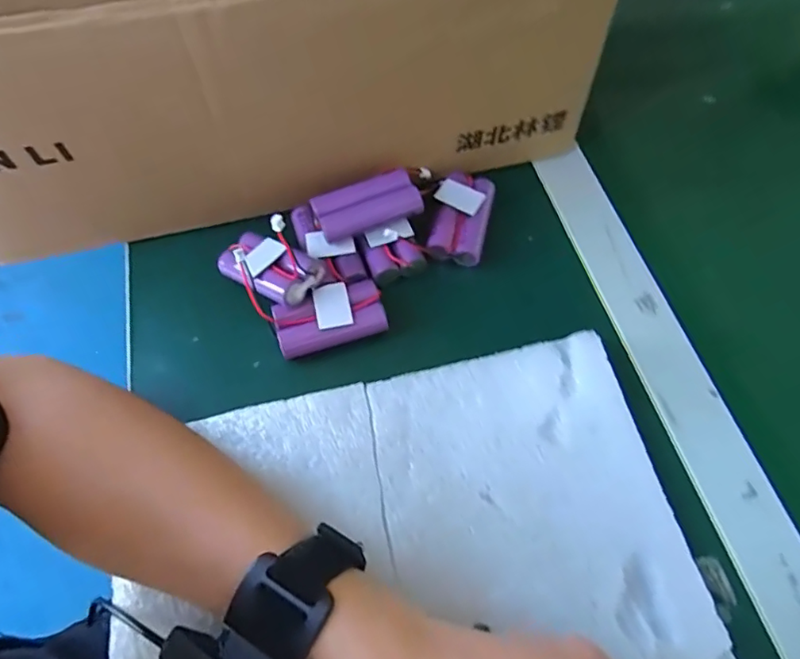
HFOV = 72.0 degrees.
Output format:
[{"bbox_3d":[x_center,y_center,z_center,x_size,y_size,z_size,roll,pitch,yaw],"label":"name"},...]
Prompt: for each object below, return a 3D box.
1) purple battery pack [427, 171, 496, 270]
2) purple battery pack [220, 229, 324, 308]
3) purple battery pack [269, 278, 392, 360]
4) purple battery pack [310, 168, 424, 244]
[{"bbox_3d":[0.043,-0.080,0.376,0.037,0.015,0.077,12,62,4],"label":"purple battery pack"},{"bbox_3d":[-0.084,-0.039,0.346,0.068,0.016,0.033,23,63,24],"label":"purple battery pack"},{"bbox_3d":[-0.043,-0.009,0.338,0.065,0.016,0.035,-16,64,-10],"label":"purple battery pack"},{"bbox_3d":[-0.021,-0.079,0.358,0.065,0.024,0.031,-18,64,-11],"label":"purple battery pack"}]

